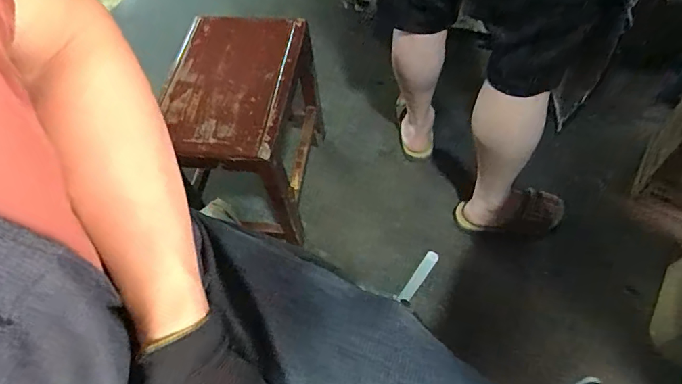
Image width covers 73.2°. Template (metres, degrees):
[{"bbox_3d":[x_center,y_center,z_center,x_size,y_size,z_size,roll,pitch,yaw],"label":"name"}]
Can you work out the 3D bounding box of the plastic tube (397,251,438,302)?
[{"bbox_3d":[0.074,0.081,0.436,0.011,0.011,0.059,38,111,22],"label":"plastic tube"}]

